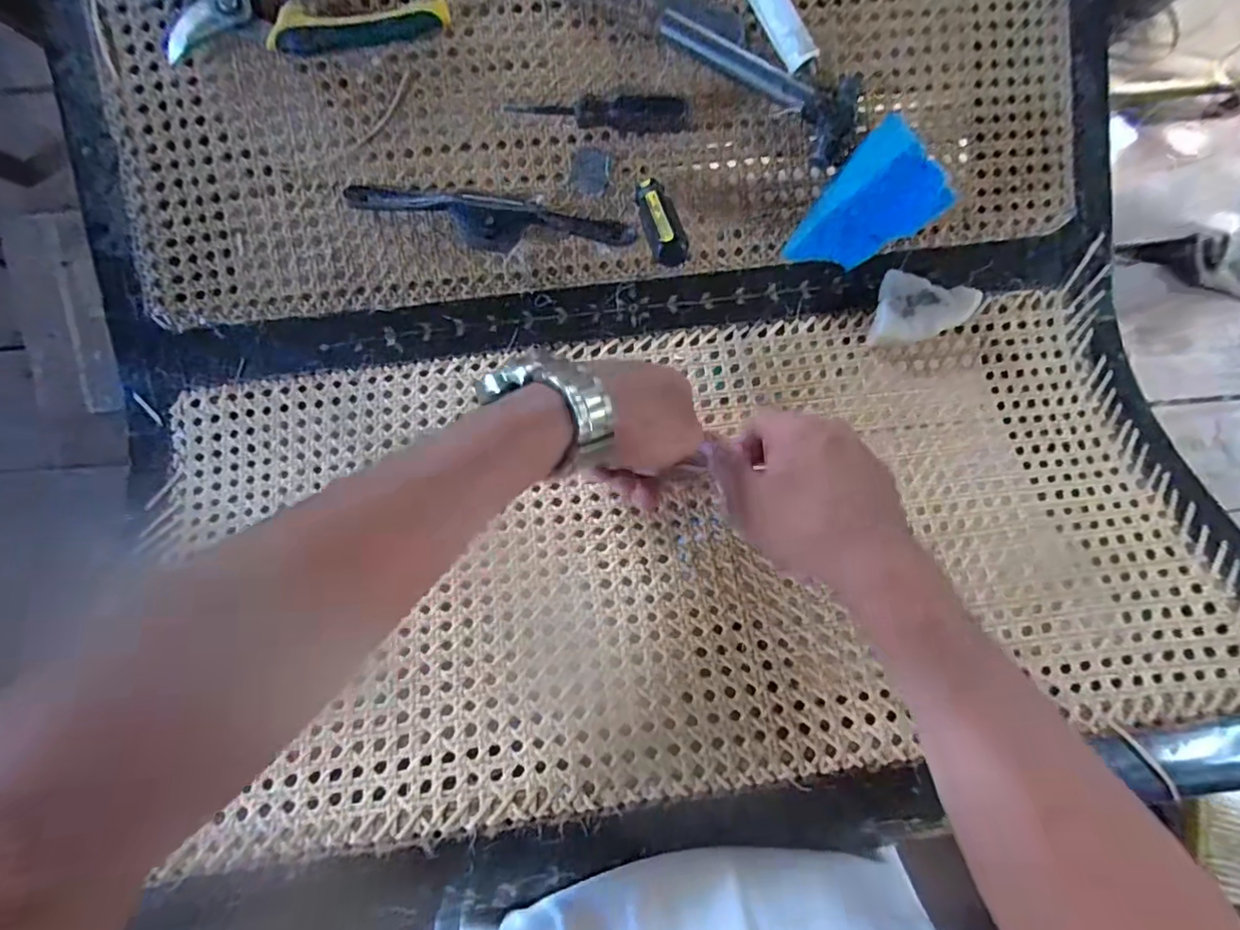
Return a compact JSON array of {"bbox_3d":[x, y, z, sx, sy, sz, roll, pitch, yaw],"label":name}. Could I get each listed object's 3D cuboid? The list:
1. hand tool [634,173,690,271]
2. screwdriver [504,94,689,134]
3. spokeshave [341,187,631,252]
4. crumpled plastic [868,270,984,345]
[{"bbox_3d":[0.026,-0.171,0.395,0.023,0.019,0.104,-9,52,-2],"label":"hand tool"},{"bbox_3d":[-0.014,-0.251,0.409,0.126,0.020,0.022,-3,97,-3],"label":"screwdriver"},{"bbox_3d":[-0.092,-0.173,0.413,0.202,0.021,0.037,5,96,-4],"label":"spokeshave"},{"bbox_3d":[0.226,-0.111,0.433,0.071,0.028,0.056,15,95,-5],"label":"crumpled plastic"}]

